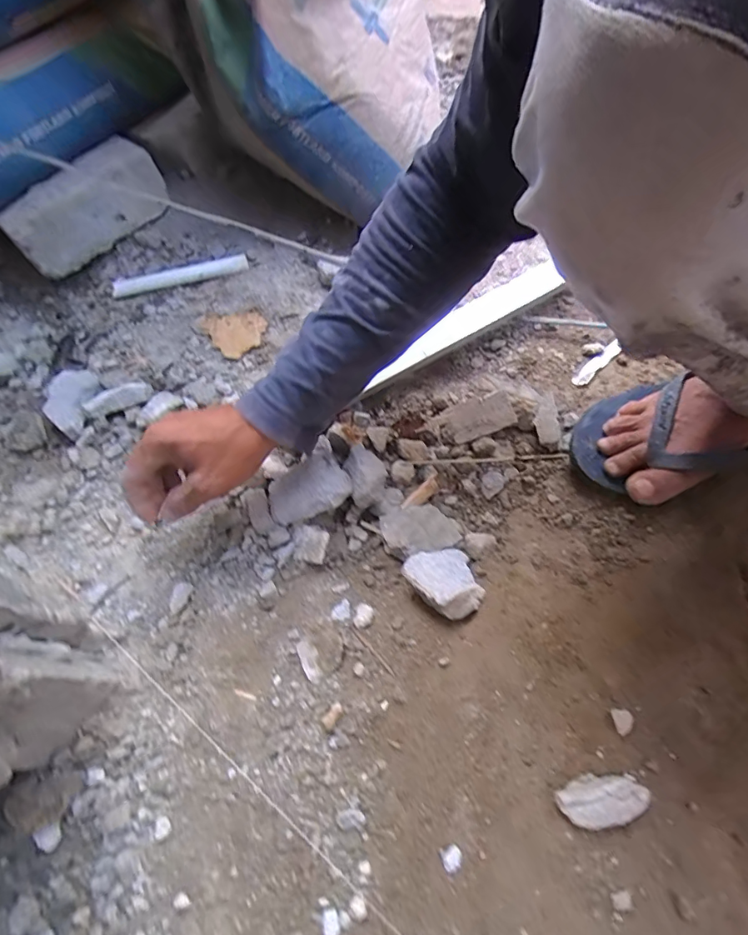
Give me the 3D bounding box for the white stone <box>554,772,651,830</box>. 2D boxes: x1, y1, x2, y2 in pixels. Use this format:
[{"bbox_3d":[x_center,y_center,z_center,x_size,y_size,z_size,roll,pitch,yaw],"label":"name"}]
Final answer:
[{"bbox_3d":[0.158,0.228,0.335,0.060,0.018,0.029,-12,62,-3],"label":"white stone"}]

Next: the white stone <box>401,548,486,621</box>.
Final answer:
[{"bbox_3d":[0.065,0.093,0.421,0.057,0.029,0.066,-39,67,-16],"label":"white stone"}]

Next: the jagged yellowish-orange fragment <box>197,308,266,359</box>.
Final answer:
[{"bbox_3d":[-0.175,-0.177,0.609,0.065,0.011,0.080,-36,66,-14],"label":"jagged yellowish-orange fragment"}]

